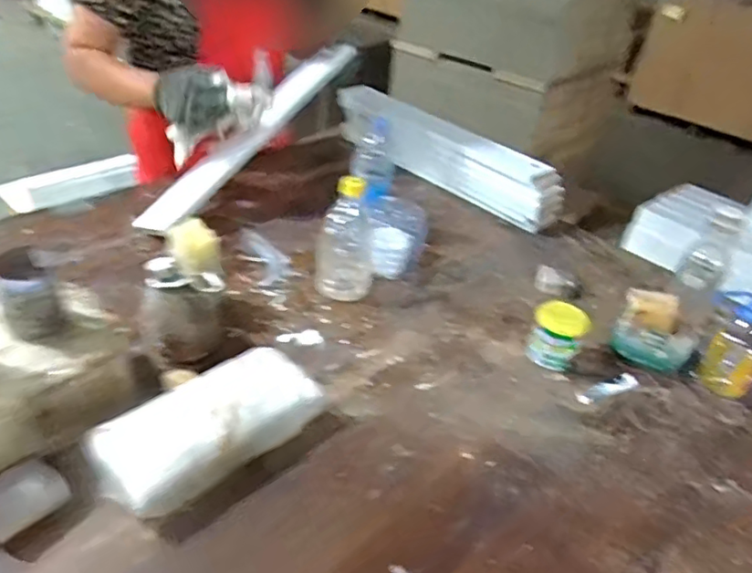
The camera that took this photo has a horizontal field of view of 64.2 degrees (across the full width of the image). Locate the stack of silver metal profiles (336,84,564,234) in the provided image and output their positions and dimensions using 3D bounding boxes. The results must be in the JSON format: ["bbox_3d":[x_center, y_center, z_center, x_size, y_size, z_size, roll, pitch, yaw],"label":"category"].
[{"bbox_3d":[0.136,-0.290,1.292,0.585,0.120,0.076,32,42,31],"label":"stack of silver metal profiles"}]

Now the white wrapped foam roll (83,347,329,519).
[{"bbox_3d":[-0.176,0.153,0.652,0.235,0.065,0.108,-26,46,-38],"label":"white wrapped foam roll"}]

